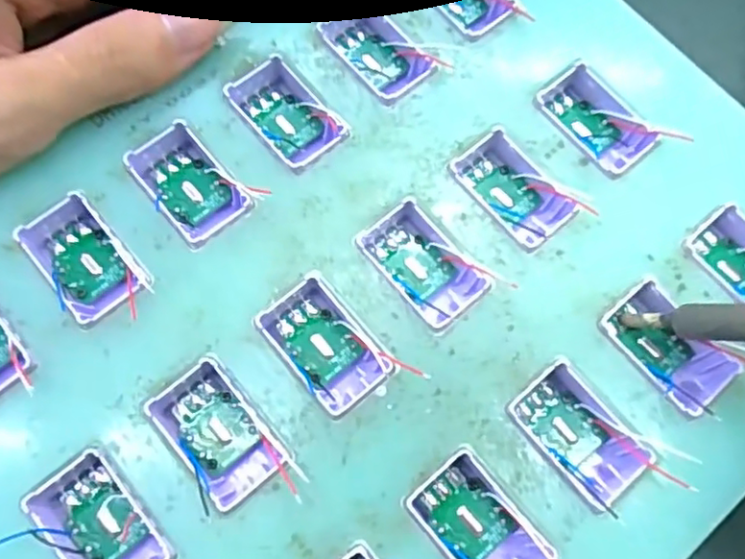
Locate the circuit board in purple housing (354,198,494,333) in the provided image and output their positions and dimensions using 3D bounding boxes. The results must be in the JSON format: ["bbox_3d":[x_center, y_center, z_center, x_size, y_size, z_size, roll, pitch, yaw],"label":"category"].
[{"bbox_3d":[0.013,-0.004,0.165,0.020,0.010,0.033,-39,78,-12],"label":"circuit board in purple housing"}]

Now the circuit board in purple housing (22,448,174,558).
[{"bbox_3d":[-0.061,0.056,0.145,0.020,0.015,0.032,-38,78,-12],"label":"circuit board in purple housing"}]

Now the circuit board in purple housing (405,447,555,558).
[{"bbox_3d":[0.025,0.057,0.147,0.018,0.010,0.031,-37,78,-11],"label":"circuit board in purple housing"}]

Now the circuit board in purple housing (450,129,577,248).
[{"bbox_3d":[0.037,-0.023,0.172,0.020,0.011,0.032,-37,78,-11],"label":"circuit board in purple housing"}]

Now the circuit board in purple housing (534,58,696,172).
[{"bbox_3d":[0.062,-0.043,0.179,0.021,0.011,0.035,-36,77,-11],"label":"circuit board in purple housing"}]

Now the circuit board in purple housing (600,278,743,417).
[{"bbox_3d":[0.074,0.017,0.161,0.022,0.010,0.032,-40,78,-12],"label":"circuit board in purple housing"}]

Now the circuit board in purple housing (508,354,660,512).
[{"bbox_3d":[0.049,0.037,0.154,0.020,0.011,0.031,-39,78,-12],"label":"circuit board in purple housing"}]

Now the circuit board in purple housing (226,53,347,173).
[{"bbox_3d":[-0.023,-0.044,0.176,0.019,0.010,0.033,-38,78,-11],"label":"circuit board in purple housing"}]

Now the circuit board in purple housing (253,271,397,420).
[{"bbox_3d":[-0.012,0.017,0.158,0.020,0.010,0.032,-38,78,-12],"label":"circuit board in purple housing"}]

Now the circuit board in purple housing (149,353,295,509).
[{"bbox_3d":[-0.036,0.036,0.151,0.019,0.011,0.032,-39,78,-12],"label":"circuit board in purple housing"}]

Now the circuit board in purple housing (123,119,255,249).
[{"bbox_3d":[-0.048,-0.025,0.168,0.020,0.010,0.033,-37,78,-11],"label":"circuit board in purple housing"}]

